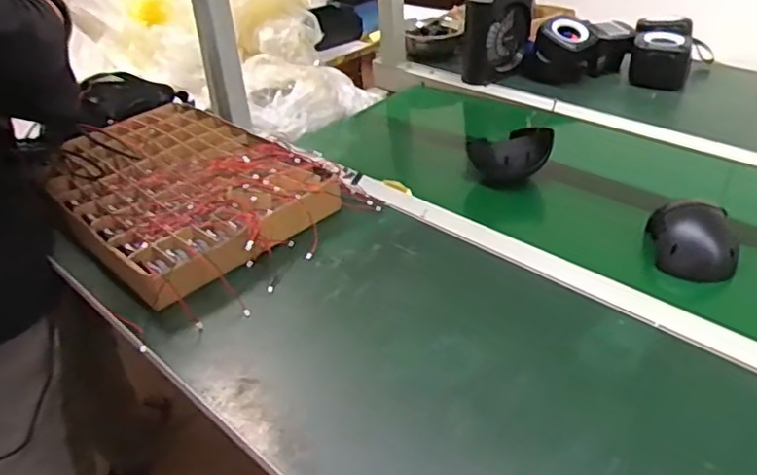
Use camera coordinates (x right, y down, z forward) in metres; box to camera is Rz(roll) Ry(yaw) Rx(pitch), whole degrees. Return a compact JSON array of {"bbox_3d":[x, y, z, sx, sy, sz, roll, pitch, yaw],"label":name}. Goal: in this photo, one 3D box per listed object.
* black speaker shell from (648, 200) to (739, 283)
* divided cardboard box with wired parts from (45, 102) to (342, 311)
[{"bbox_3d":[0.393,0.004,0.775,0.094,0.065,0.094,1,36,8],"label":"black speaker shell"},{"bbox_3d":[-0.330,-0.083,0.988,0.331,0.072,0.513,-33,43,-30],"label":"divided cardboard box with wired parts"}]

